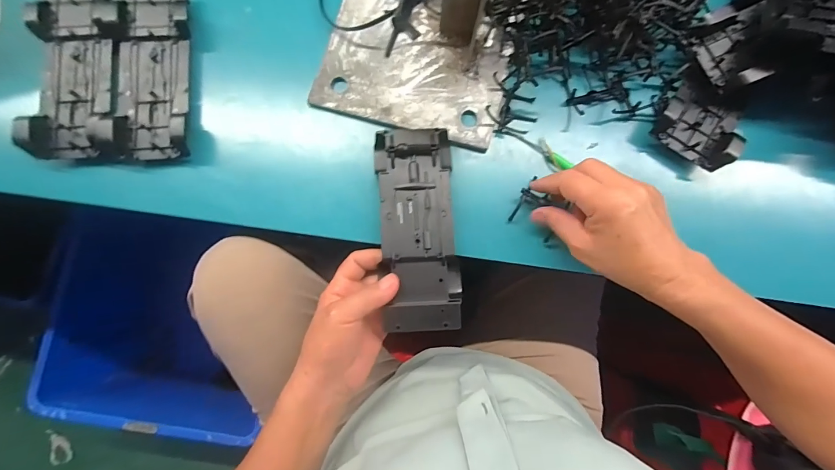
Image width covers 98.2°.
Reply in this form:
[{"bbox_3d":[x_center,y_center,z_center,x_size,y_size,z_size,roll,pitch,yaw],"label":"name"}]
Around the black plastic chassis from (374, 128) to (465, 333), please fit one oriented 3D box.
[{"bbox_3d":[0.001,-0.008,0.349,0.072,0.025,0.192,-5,81,0],"label":"black plastic chassis"}]

